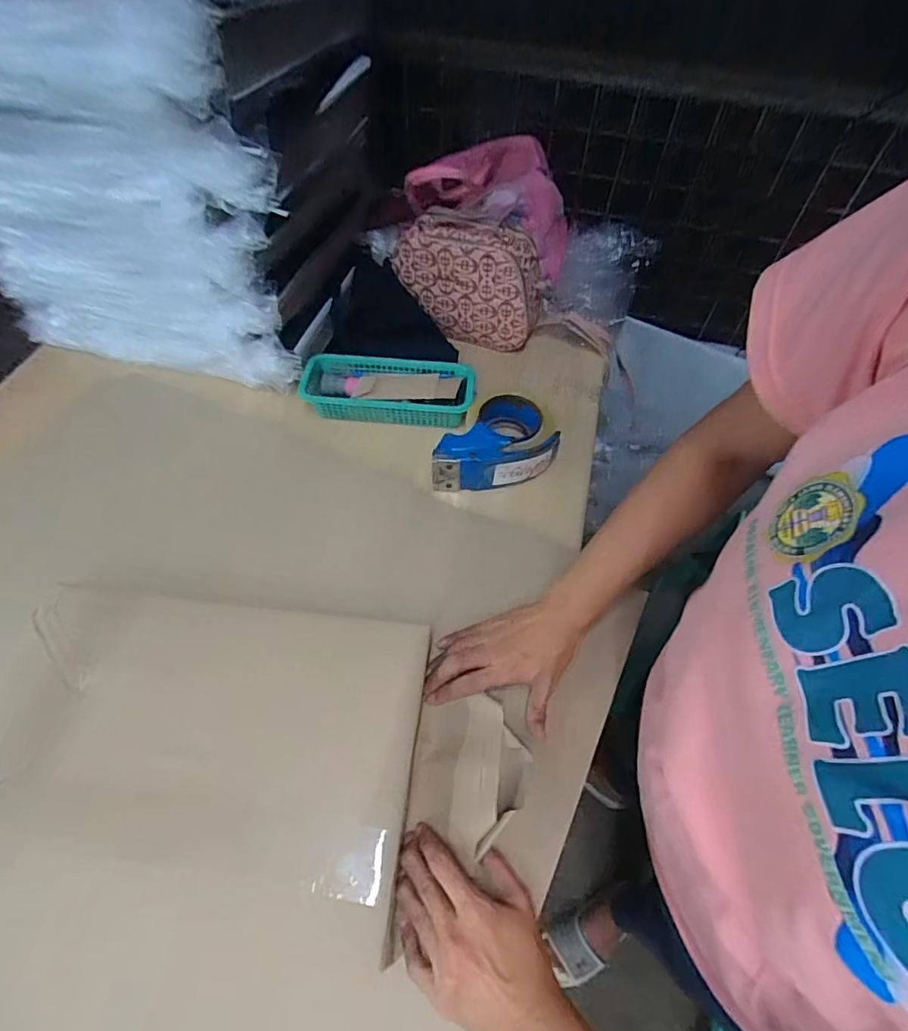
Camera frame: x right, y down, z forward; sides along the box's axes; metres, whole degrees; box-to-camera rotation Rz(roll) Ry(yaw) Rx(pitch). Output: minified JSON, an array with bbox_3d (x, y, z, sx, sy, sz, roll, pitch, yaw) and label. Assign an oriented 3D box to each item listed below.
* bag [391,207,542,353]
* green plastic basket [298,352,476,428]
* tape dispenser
[{"bbox_3d":[0.024,-0.336,0.751,0.206,0.141,0.087,14,57,8],"label":"bag"},{"bbox_3d":[-0.088,-0.167,0.700,0.229,0.053,0.095,3,56,0],"label":"green plastic basket"},{"bbox_3d":[0.055,-0.098,0.658,0.170,0.072,0.124,-4,56,-4],"label":"tape dispenser"}]

